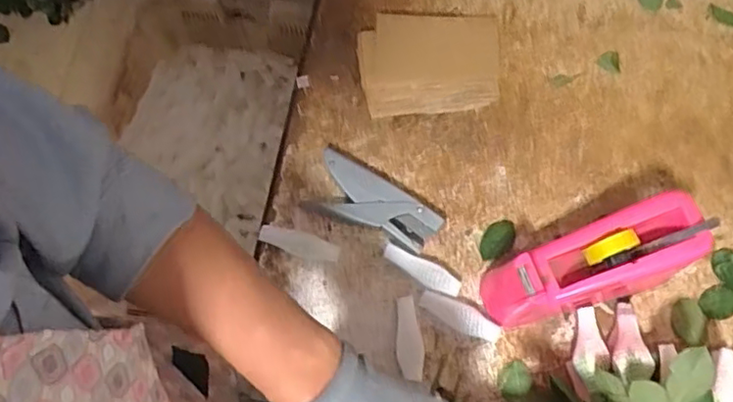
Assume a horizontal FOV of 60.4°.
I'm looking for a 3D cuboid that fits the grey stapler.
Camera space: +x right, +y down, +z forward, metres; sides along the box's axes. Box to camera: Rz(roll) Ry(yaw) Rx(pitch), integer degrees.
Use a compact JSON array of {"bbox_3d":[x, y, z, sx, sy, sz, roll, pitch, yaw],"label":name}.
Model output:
[{"bbox_3d":[0.009,0.001,0.673,0.142,0.027,0.069,26,74,8],"label":"grey stapler"}]

